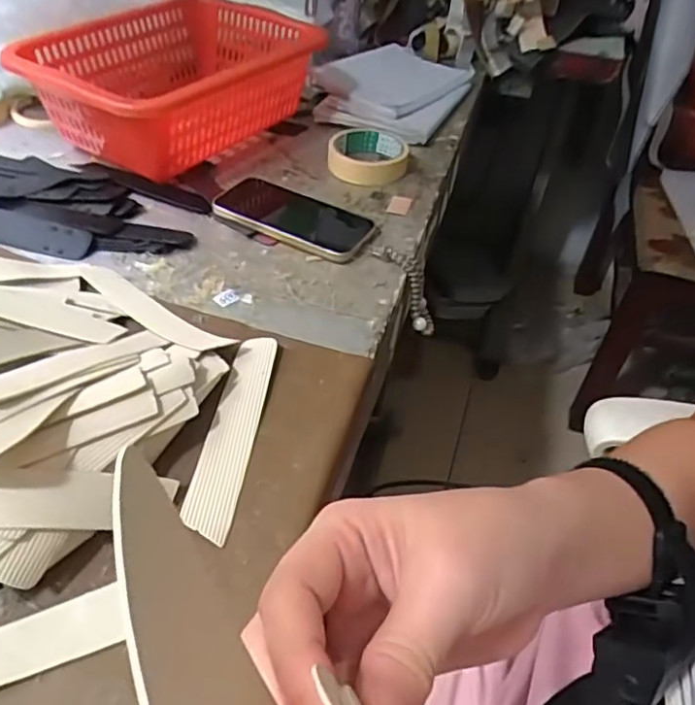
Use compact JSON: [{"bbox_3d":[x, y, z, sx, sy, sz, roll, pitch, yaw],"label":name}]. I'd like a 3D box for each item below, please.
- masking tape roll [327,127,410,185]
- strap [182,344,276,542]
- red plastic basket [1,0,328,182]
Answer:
[{"bbox_3d":[0.024,-0.232,0.719,0.089,0.027,0.100,5,44,0],"label":"masking tape roll"},{"bbox_3d":[-0.080,0.052,0.435,0.032,0.010,0.172,11,45,-2],"label":"strap"},{"bbox_3d":[-0.204,-0.324,0.733,0.242,0.112,0.341,25,48,19],"label":"red plastic basket"}]

